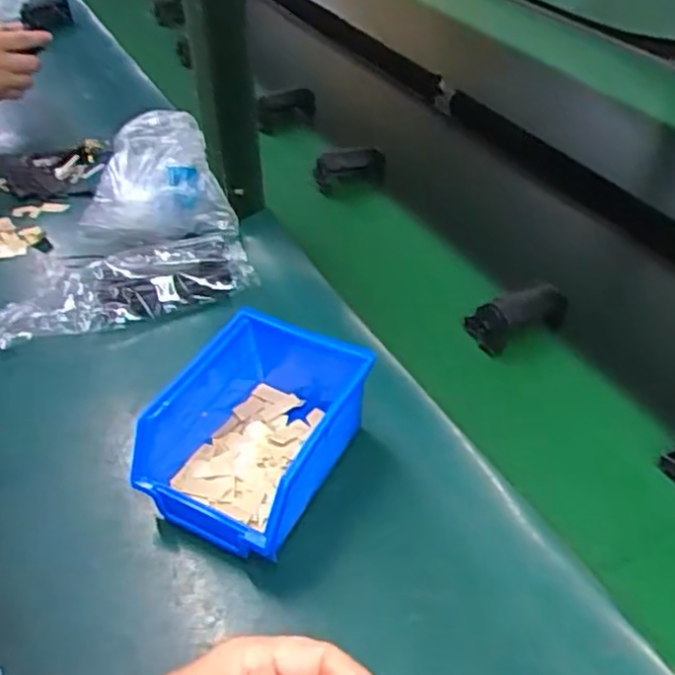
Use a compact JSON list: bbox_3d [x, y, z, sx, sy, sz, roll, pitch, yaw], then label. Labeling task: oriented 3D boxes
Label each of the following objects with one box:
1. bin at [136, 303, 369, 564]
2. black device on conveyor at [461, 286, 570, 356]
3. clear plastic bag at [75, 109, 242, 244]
[{"bbox_3d":[-0.057,0.063,0.481,0.117,0.075,0.144,18,47,21],"label":"bin"},{"bbox_3d":[0.146,-0.016,0.578,0.072,0.042,0.038,-11,44,-9],"label":"black device on conveyor"},{"bbox_3d":[-0.168,-0.144,0.680,0.142,0.108,0.088,1,44,3],"label":"clear plastic bag"}]

